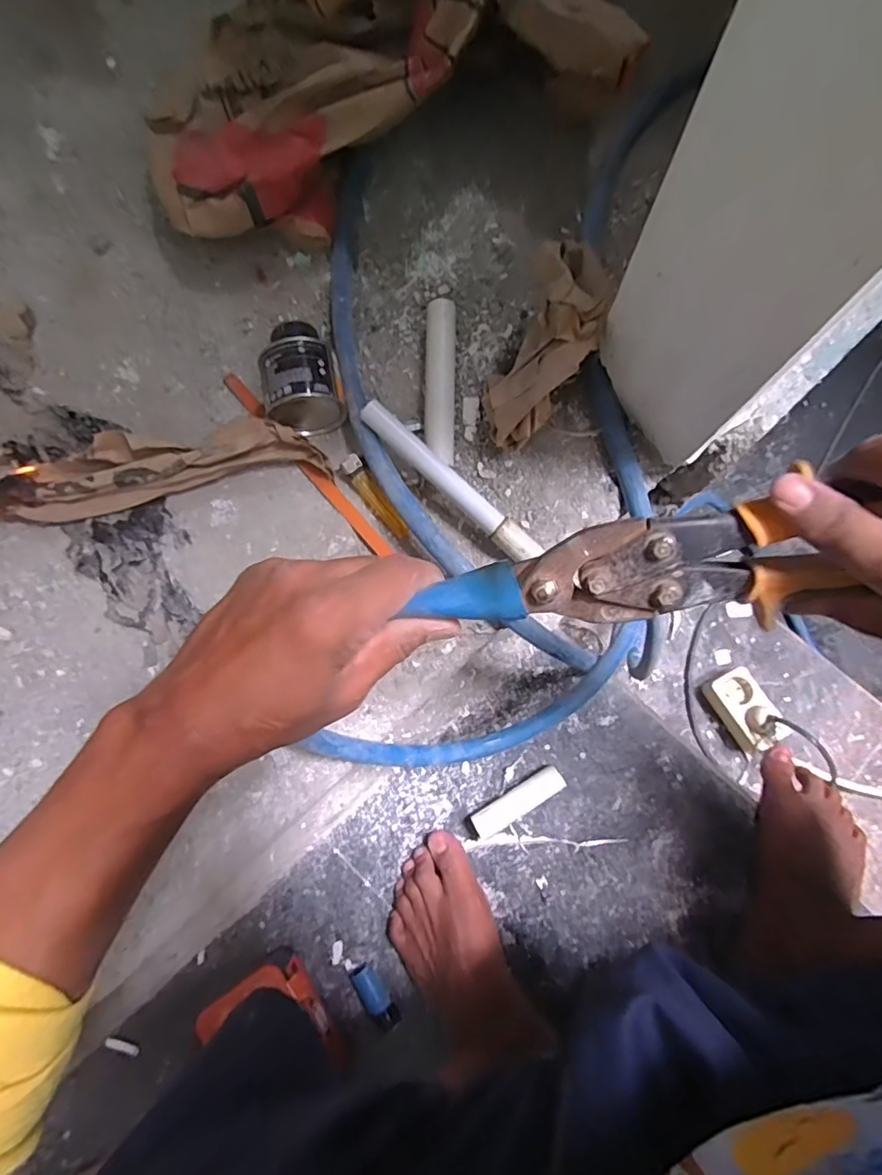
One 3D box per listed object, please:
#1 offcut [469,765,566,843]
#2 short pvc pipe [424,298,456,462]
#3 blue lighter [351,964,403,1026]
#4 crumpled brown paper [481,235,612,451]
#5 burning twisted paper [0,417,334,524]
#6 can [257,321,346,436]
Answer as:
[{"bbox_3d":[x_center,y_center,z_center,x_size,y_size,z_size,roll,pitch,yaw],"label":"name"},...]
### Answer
[{"bbox_3d":[0.078,0.216,0.557,0.098,0.029,0.025,-30,80,-5],"label":"offcut"},{"bbox_3d":[-0.001,-0.182,0.482,0.025,0.023,0.144,1,79,0],"label":"short pvc pipe"},{"bbox_3d":[-0.064,0.395,0.528,0.023,0.015,0.058,-41,81,-7],"label":"blue lighter"},{"bbox_3d":[0.083,-0.189,0.435,0.067,0.066,0.156,27,108,5],"label":"crumpled brown paper"},{"bbox_3d":[-0.250,-0.104,0.462,0.302,0.049,0.064,-11,79,-2],"label":"burning twisted paper"},{"bbox_3d":[-0.121,-0.179,0.467,0.065,0.064,0.081,-14,79,-3],"label":"can"}]

